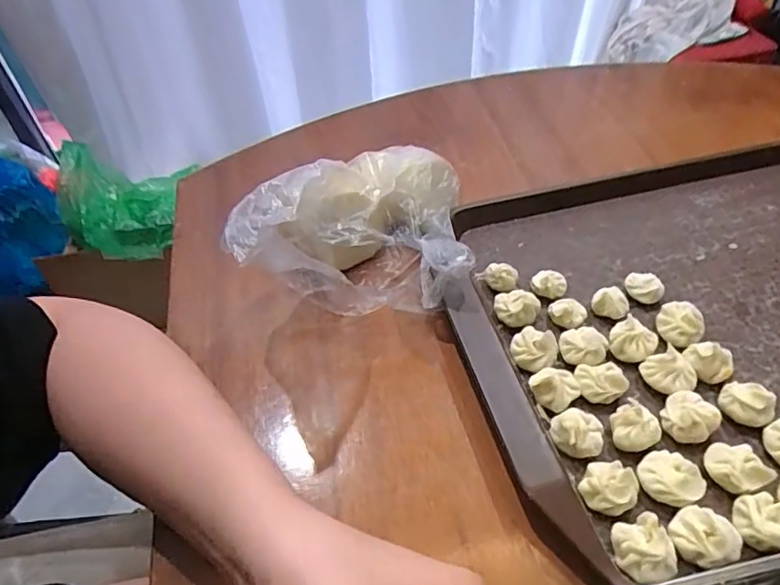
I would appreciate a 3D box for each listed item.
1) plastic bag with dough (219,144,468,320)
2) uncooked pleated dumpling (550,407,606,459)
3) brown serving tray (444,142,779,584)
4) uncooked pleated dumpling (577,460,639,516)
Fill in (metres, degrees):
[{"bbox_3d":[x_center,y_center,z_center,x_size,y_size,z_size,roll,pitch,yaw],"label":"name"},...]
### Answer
[{"bbox_3d":[-0.024,-0.056,0.406,0.148,0.088,0.134,-1,50,0],"label":"plastic bag with dough"},{"bbox_3d":[0.111,0.082,0.325,0.029,0.014,0.026,10,51,10],"label":"uncooked pleated dumpling"},{"bbox_3d":[0.249,0.007,0.377,0.405,0.021,0.300,-12,51,-9],"label":"brown serving tray"},{"bbox_3d":[0.120,0.106,0.301,0.027,0.014,0.026,-1,50,1],"label":"uncooked pleated dumpling"}]

